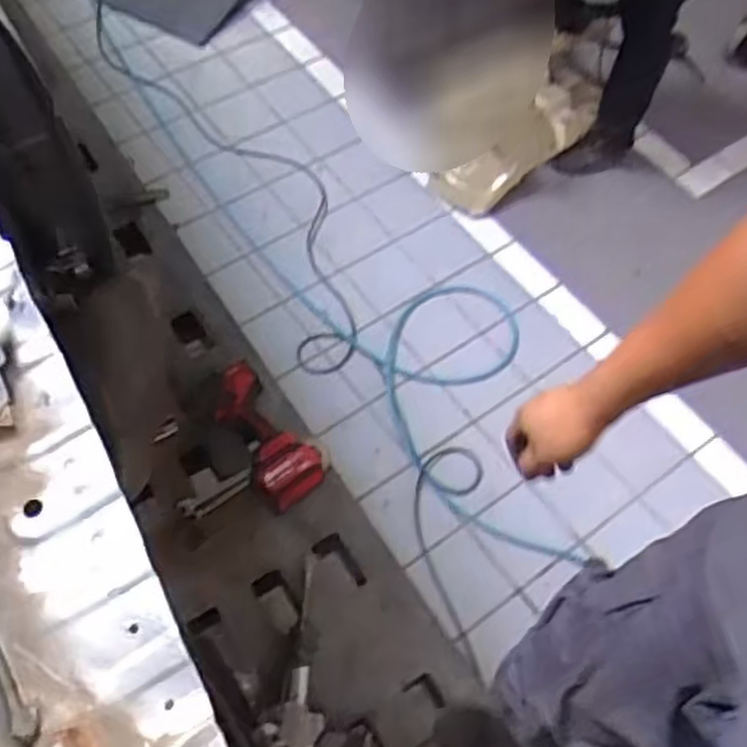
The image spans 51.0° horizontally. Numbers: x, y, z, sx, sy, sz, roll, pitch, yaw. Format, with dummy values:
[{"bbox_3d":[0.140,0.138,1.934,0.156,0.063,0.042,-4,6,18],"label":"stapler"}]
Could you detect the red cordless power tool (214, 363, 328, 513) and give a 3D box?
[{"bbox_3d":[-0.201,0.110,1.483,0.152,0.103,0.299,-28,63,-18],"label":"red cordless power tool"}]

